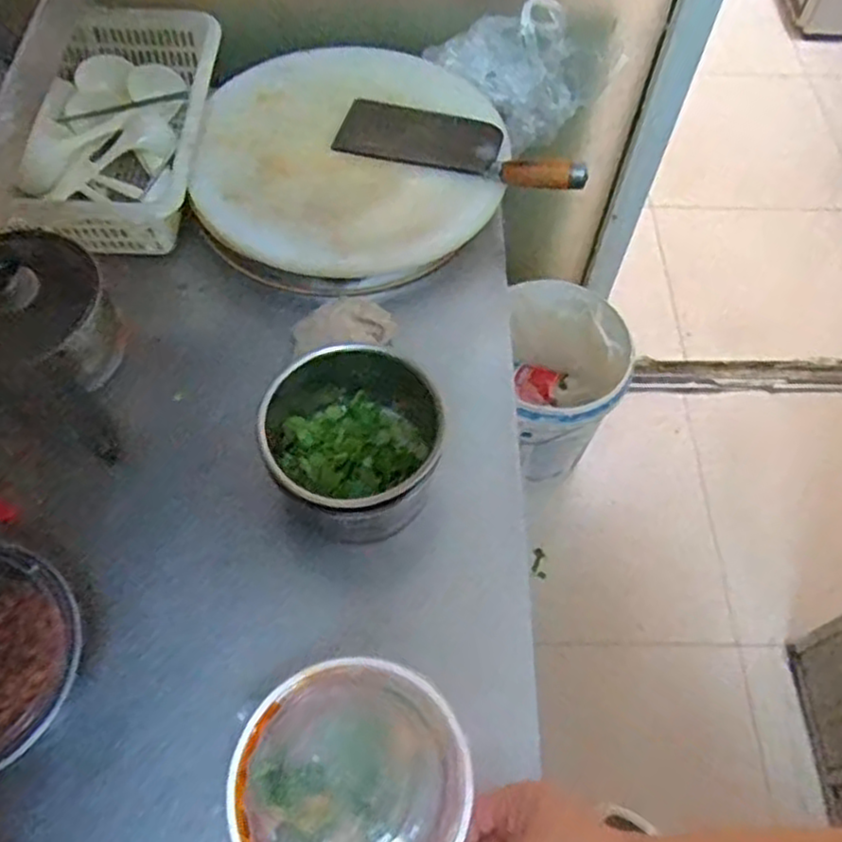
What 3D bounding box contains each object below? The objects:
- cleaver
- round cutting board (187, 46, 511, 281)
[{"bbox_3d":[0.049,-0.330,0.859,0.293,0.040,0.102,14,61,6],"label":"cleaver"},{"bbox_3d":[-0.081,-0.320,0.870,0.342,0.049,0.338,1,60,-1],"label":"round cutting board"}]

